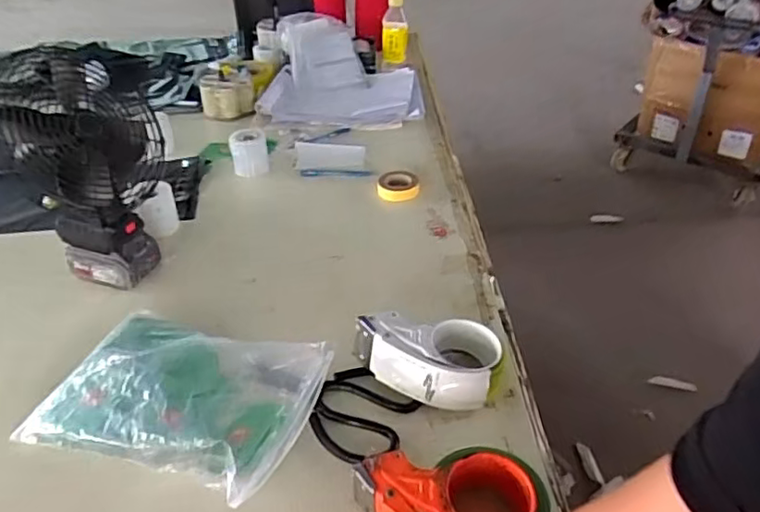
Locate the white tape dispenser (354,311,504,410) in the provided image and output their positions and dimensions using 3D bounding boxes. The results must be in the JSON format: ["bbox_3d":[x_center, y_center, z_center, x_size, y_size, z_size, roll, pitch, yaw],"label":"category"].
[{"bbox_3d":[0.054,0.119,0.678,0.165,0.068,0.087,0,37,3],"label":"white tape dispenser"}]

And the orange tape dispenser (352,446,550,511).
[{"bbox_3d":[0.065,0.231,0.540,0.162,0.061,0.105,-6,37,-4],"label":"orange tape dispenser"}]

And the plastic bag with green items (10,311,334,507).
[{"bbox_3d":[-0.208,0.147,0.653,0.284,0.079,0.187,11,39,17],"label":"plastic bag with green items"}]

